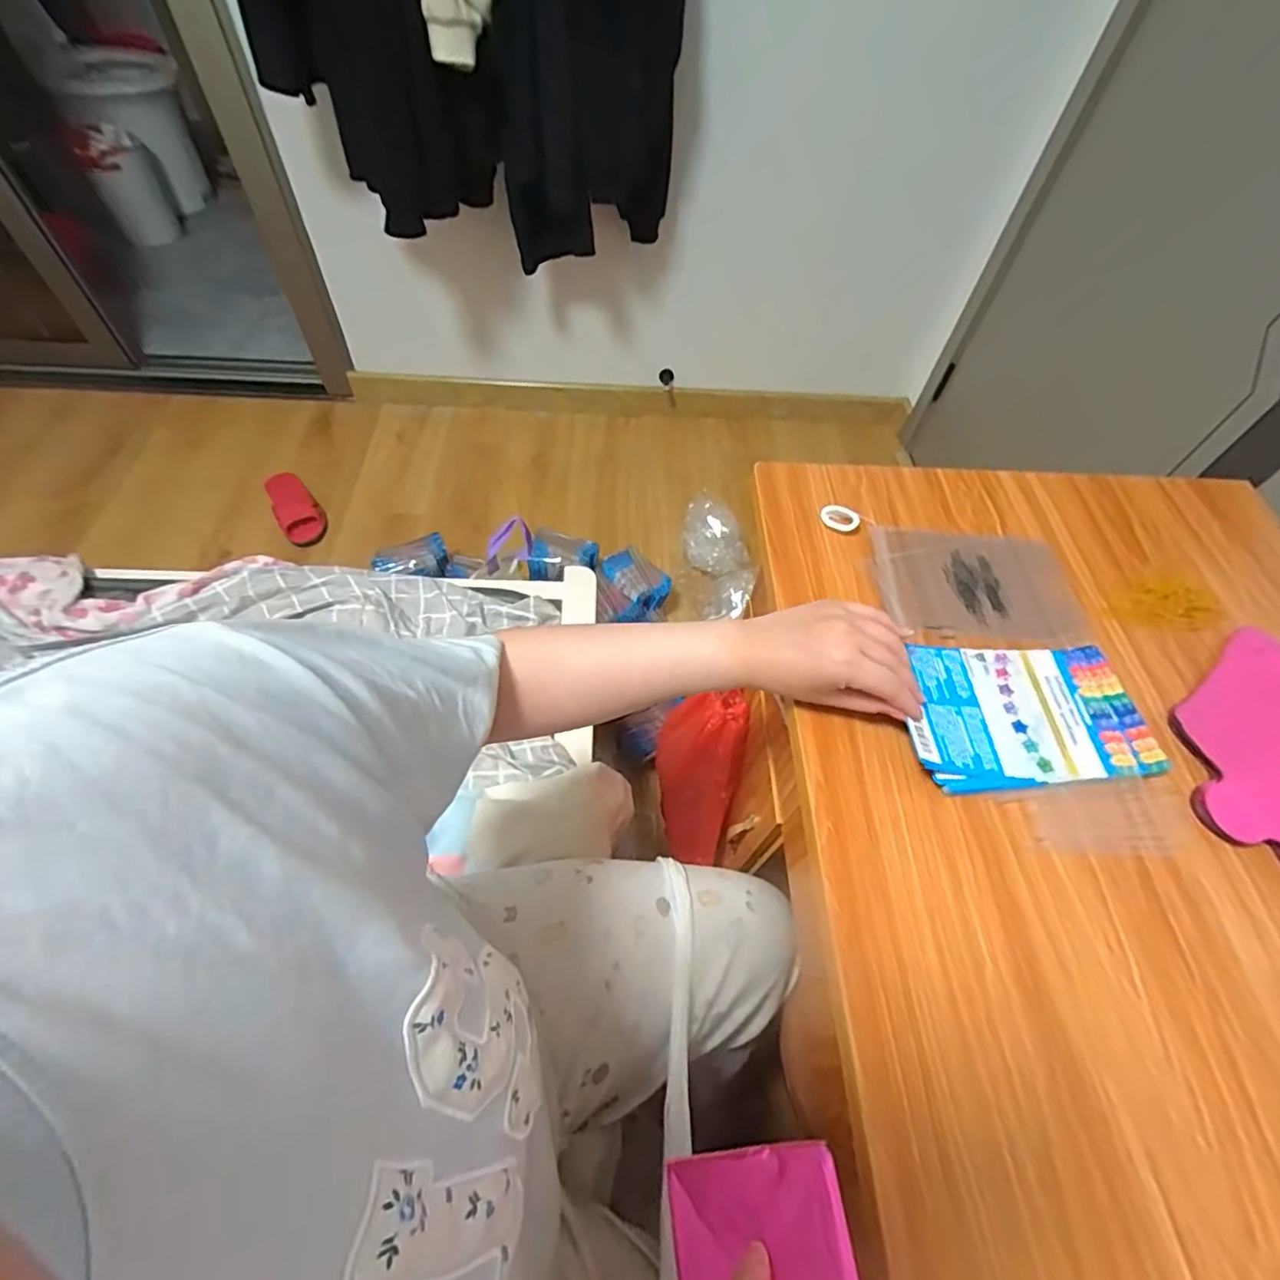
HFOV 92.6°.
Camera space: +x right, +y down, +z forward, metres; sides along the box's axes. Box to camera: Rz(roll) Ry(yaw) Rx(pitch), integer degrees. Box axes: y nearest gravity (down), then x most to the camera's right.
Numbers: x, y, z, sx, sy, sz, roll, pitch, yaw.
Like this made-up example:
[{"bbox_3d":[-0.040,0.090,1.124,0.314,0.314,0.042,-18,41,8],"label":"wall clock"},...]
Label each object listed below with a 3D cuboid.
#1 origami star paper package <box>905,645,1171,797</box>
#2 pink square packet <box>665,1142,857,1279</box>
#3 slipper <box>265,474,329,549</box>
[{"bbox_3d":[0.305,0.056,0.491,0.203,0.019,0.122,-3,58,-7],"label":"origami star paper package"},{"bbox_3d":[0.061,0.319,0.311,0.094,0.011,0.090,-23,49,19],"label":"pink square packet"},{"bbox_3d":[-0.881,-0.338,1.569,0.102,0.084,0.208,-26,62,-20],"label":"slipper"}]

